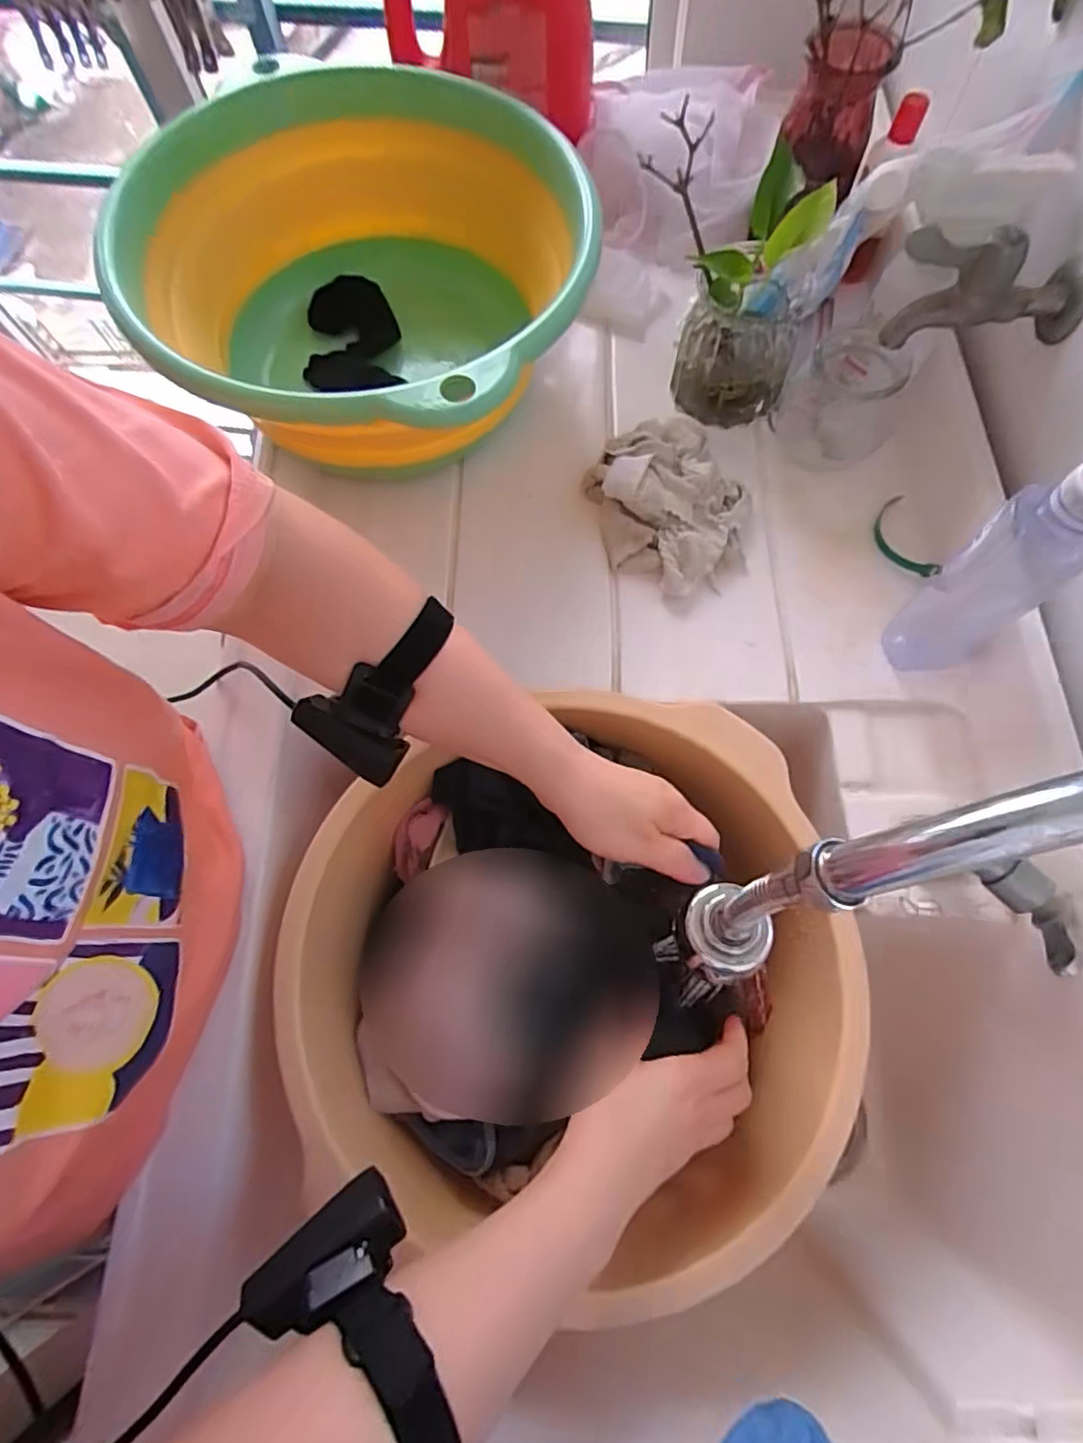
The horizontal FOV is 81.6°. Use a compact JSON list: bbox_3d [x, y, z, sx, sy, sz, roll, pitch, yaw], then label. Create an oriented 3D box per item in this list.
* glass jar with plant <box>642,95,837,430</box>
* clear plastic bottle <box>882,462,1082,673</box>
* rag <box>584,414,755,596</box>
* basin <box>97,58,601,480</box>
[{"bbox_3d":[0.149,-0.333,0.499,0.119,0.160,0.094,7,71,6],"label":"glass jar with plant"},{"bbox_3d":[0.286,-0.088,0.405,0.041,0.187,0.059,-35,73,-9],"label":"clear plastic bottle"},{"bbox_3d":[0.106,-0.183,0.512,0.123,0.041,0.161,-16,71,-2],"label":"rag"},{"bbox_3d":[-0.127,-0.347,0.520,0.304,0.152,0.349,7,71,6],"label":"basin"}]

